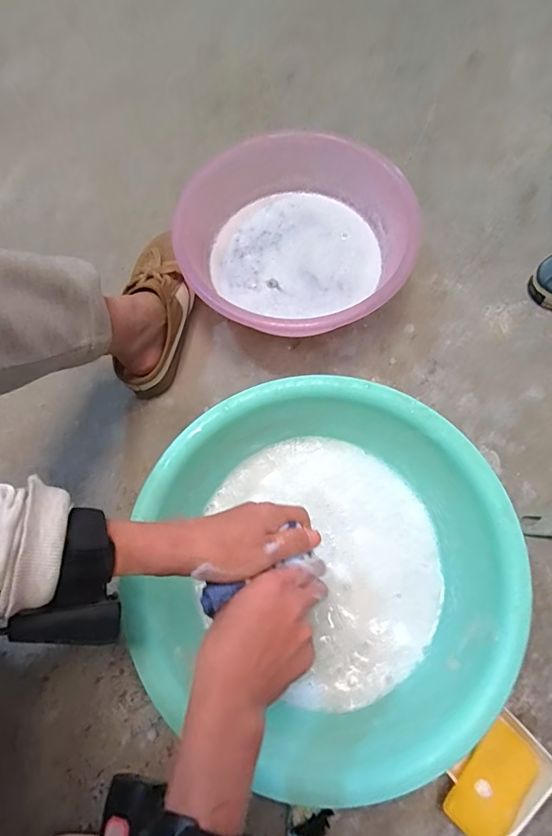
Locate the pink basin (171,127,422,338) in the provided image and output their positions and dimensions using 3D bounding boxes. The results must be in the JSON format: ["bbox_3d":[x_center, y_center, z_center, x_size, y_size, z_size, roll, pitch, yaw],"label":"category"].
[{"bbox_3d":[0.031,-0.233,0.634,0.307,0.103,0.297,-1,71,2],"label":"pink basin"}]

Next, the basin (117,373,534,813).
[{"bbox_3d":[0.048,0.153,0.485,0.342,0.137,0.356,-1,71,2],"label":"basin"}]

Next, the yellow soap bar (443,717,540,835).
[{"bbox_3d":[0.218,0.361,0.459,0.059,0.023,0.110,41,60,21],"label":"yellow soap bar"}]

